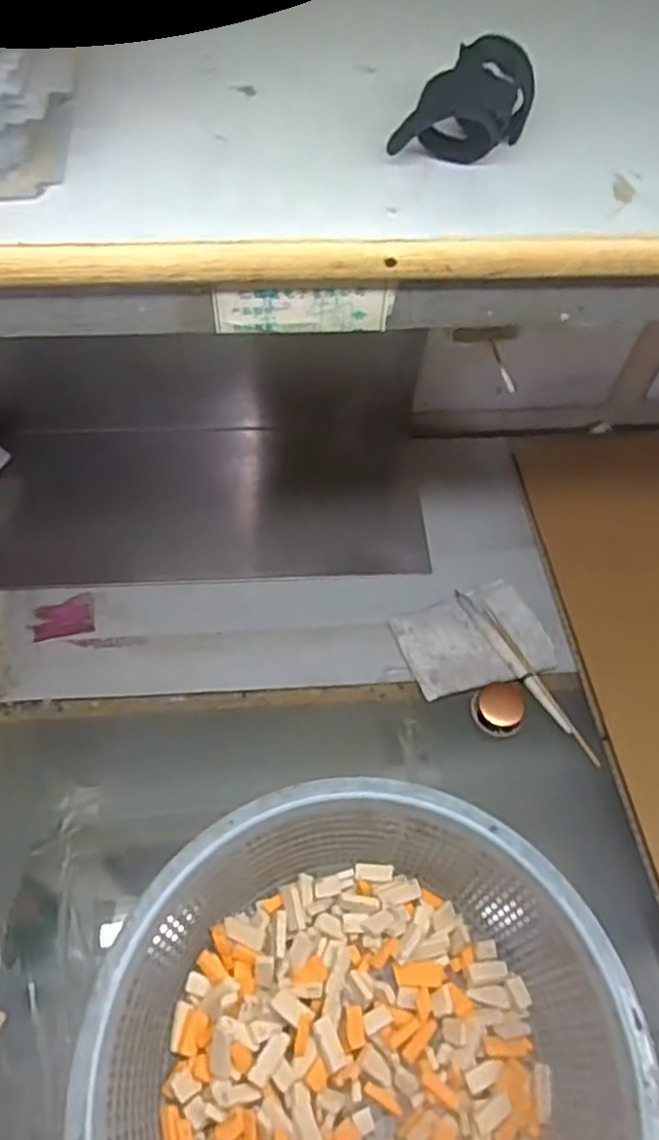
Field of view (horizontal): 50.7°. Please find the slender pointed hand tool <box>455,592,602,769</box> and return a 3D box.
[{"bbox_3d":[0.147,0.075,0.525,0.017,0.006,0.160,-23,60,-17],"label":"slender pointed hand tool"}]

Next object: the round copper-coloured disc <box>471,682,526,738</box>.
[{"bbox_3d":[0.124,0.100,0.505,0.036,0.018,0.035,1,56,-2],"label":"round copper-coloured disc"}]

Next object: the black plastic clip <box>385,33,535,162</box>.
[{"bbox_3d":[0.047,-0.157,0.234,0.038,0.026,0.045,17,57,9],"label":"black plastic clip"}]

